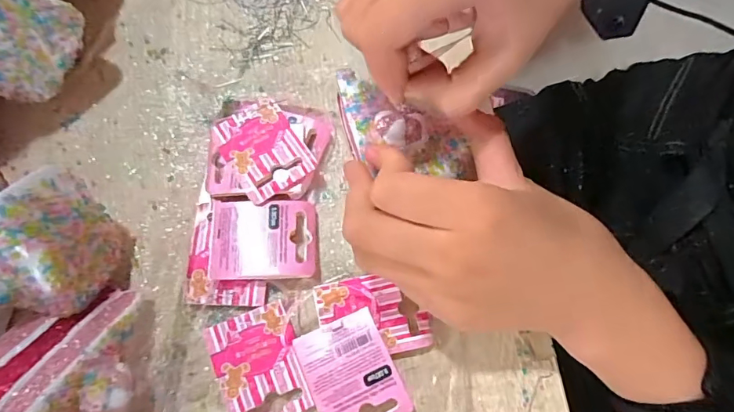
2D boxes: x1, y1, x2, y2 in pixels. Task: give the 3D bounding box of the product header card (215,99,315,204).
[{"bbox_3d":[-0.062,-0.035,0.275,0.043,0.004,0.061,-32,71,-9],"label":"product header card"}]

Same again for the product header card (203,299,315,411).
[{"bbox_3d":[-0.057,0.084,0.241,0.042,0.004,0.059,-18,68,-16],"label":"product header card"}]

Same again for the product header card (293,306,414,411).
[{"bbox_3d":[-0.008,0.087,0.238,0.044,0.006,0.058,-24,64,-5],"label":"product header card"}]

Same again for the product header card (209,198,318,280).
[{"bbox_3d":[-0.060,0.018,0.261,0.061,0.012,0.047,-2,72,-2],"label":"product header card"}]

